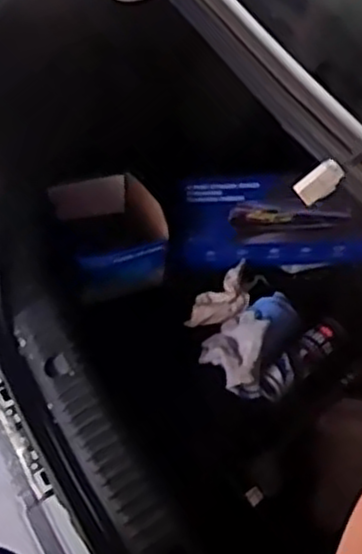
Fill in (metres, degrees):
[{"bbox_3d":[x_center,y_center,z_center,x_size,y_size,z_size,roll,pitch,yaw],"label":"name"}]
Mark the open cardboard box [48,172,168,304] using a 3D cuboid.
[{"bbox_3d":[-0.125,-0.071,1.203,0.172,0.129,0.197,-20,60,-16],"label":"open cardboard box"}]

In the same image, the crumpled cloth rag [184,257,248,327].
[{"bbox_3d":[0.067,0.039,1.196,0.131,0.017,0.068,-32,64,-23],"label":"crumpled cloth rag"}]

